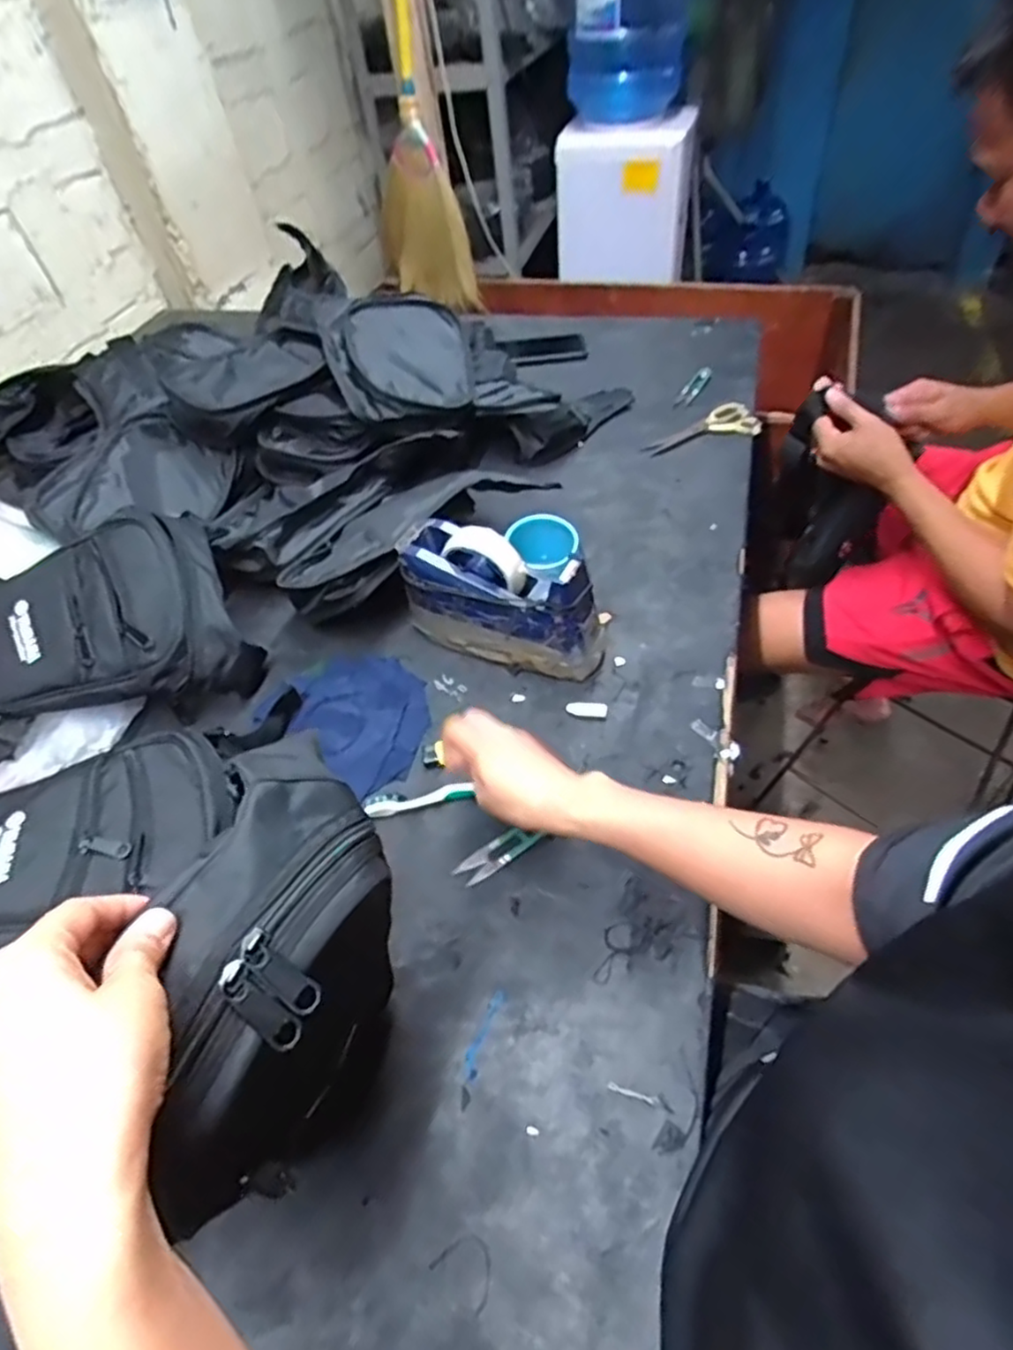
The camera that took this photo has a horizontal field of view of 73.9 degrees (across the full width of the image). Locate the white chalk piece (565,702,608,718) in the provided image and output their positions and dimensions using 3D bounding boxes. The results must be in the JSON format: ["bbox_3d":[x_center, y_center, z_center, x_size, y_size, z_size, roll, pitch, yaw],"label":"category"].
[{"bbox_3d":[0.076,0.033,0.642,0.039,0.008,0.014,6,52,10],"label":"white chalk piece"}]

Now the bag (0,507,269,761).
[{"bbox_3d":[-0.414,-0.039,0.685,0.286,0.089,0.202,-20,84,2],"label":"bag"}]

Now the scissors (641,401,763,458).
[{"bbox_3d":[0.268,-0.339,0.927,0.164,0.021,0.053,-16,50,-7],"label":"scissors"}]

